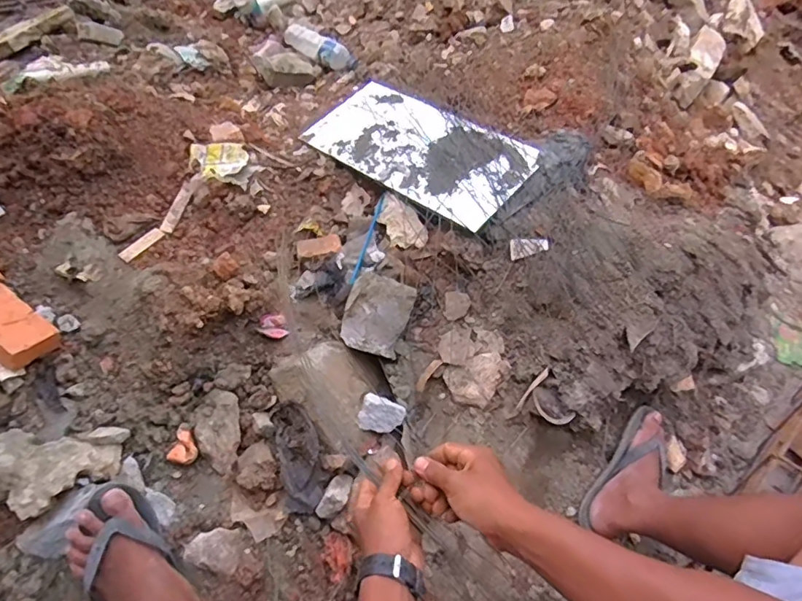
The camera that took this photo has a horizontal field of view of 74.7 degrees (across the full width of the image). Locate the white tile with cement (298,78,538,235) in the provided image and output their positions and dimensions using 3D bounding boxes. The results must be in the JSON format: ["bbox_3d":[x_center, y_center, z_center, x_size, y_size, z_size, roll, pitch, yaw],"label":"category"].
[{"bbox_3d":[0.029,-0.323,1.093,0.500,0.010,0.238,35,66,31],"label":"white tile with cement"}]

